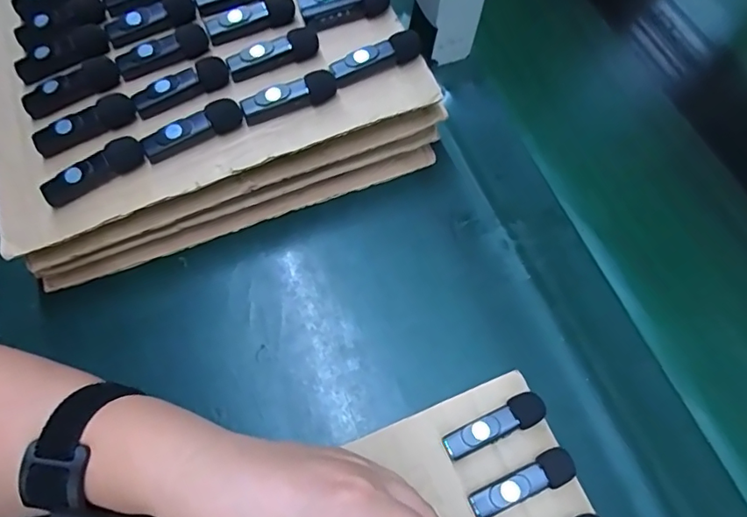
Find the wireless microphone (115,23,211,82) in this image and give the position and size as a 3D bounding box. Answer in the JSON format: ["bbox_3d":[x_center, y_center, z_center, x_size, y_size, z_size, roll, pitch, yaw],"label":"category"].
[{"bbox_3d":[-0.146,-0.144,0.349,0.063,0.015,0.017,-21,67,-14],"label":"wireless microphone"}]

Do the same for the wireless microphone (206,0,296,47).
[{"bbox_3d":[-0.088,-0.172,0.362,0.063,0.015,0.017,-21,67,-14],"label":"wireless microphone"}]

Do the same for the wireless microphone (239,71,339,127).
[{"bbox_3d":[-0.055,-0.106,0.332,0.062,0.016,0.013,-21,67,-14],"label":"wireless microphone"}]

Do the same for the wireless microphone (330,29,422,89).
[{"bbox_3d":[0.002,-0.136,0.342,0.063,0.018,0.013,-22,68,-14],"label":"wireless microphone"}]

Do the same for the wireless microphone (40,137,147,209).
[{"bbox_3d":[-0.175,-0.055,0.315,0.064,0.017,0.015,-27,69,-16],"label":"wireless microphone"}]

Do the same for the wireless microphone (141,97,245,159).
[{"bbox_3d":[-0.116,-0.083,0.323,0.064,0.018,0.013,-20,67,-13],"label":"wireless microphone"}]

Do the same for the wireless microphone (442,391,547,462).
[{"bbox_3d":[0.073,0.103,0.306,0.064,0.015,0.018,-26,67,-11],"label":"wireless microphone"}]

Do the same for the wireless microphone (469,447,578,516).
[{"bbox_3d":[0.087,0.132,0.292,0.062,0.017,0.018,-25,67,-11],"label":"wireless microphone"}]

